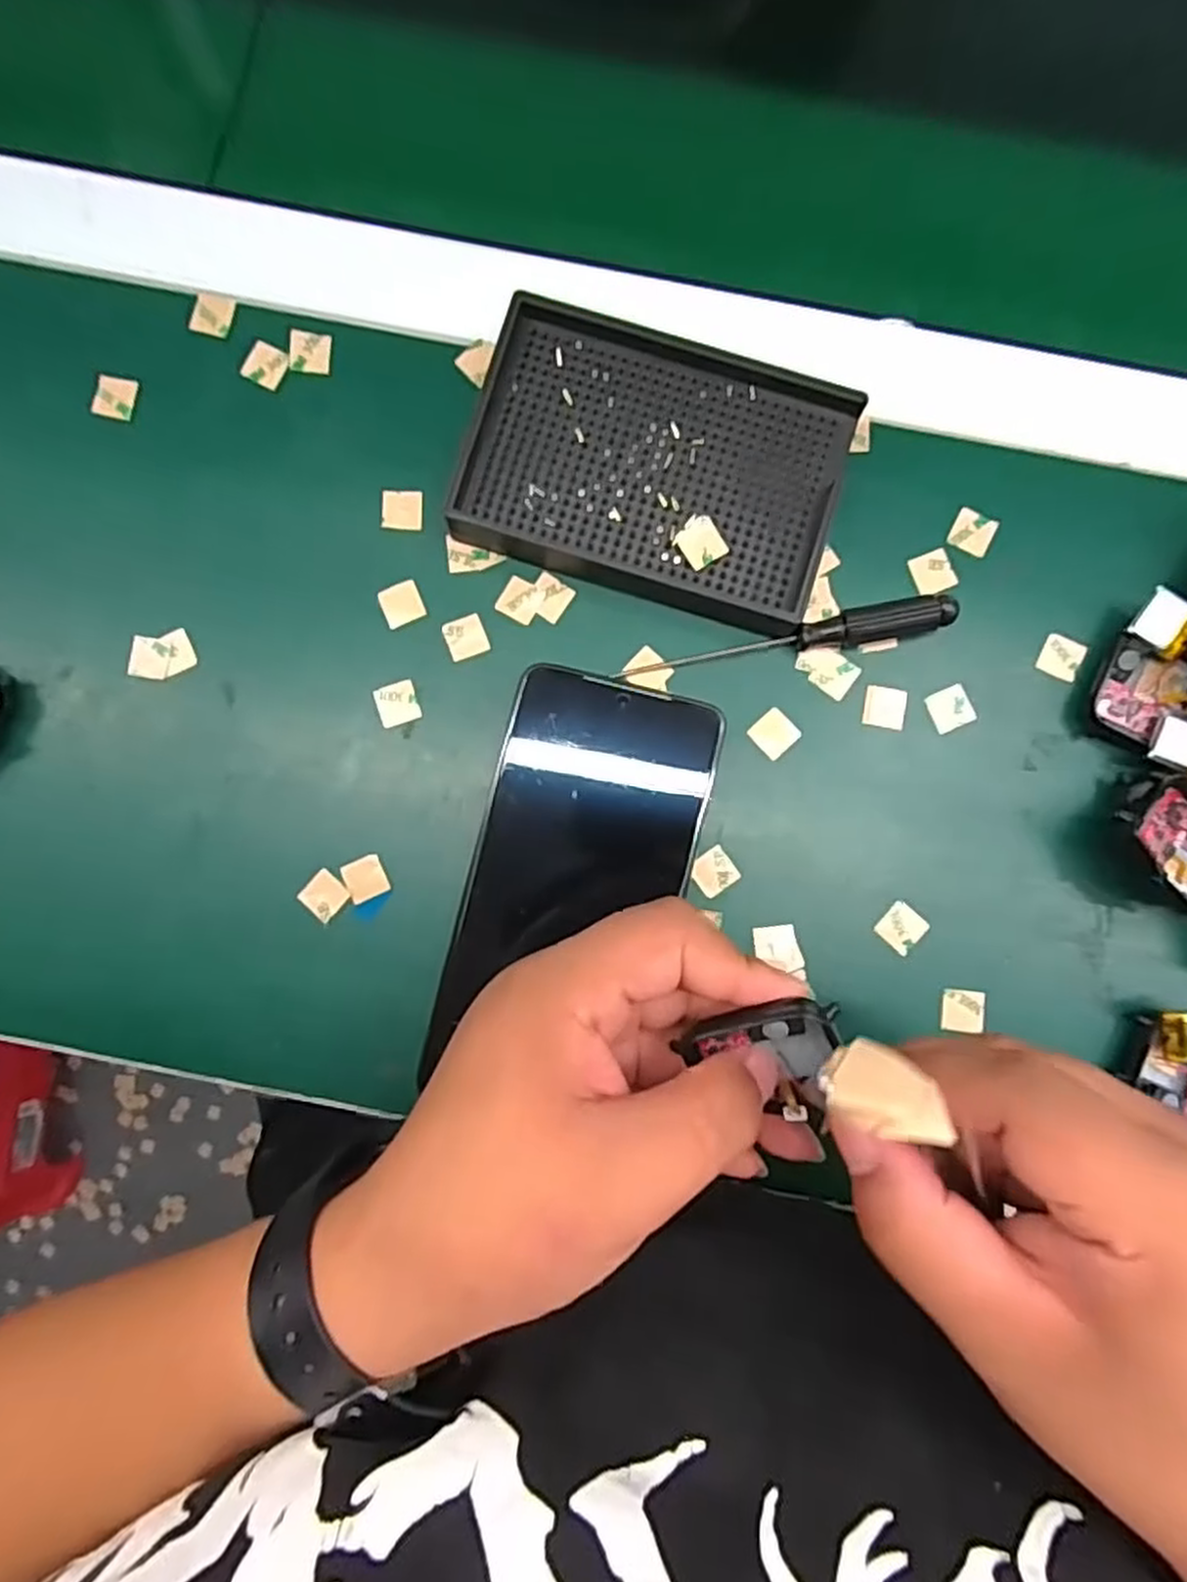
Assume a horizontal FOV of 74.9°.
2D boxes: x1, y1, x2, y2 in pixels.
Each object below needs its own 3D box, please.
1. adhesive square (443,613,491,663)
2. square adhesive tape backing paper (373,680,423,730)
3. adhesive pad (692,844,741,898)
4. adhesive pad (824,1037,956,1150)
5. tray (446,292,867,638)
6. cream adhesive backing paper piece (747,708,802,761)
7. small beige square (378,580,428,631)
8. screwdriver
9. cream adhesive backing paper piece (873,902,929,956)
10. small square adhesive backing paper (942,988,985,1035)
[{"bbox_3d":[-0.049,-0.060,0.299,0.016,0.004,0.015,-22,85,-2],"label":"adhesive square"},{"bbox_3d":[-0.076,-0.034,0.299,0.015,0.004,0.016,-19,85,-2],"label":"square adhesive tape backing paper"},{"bbox_3d":[0.046,0.031,0.293,0.016,0.004,0.015,-39,86,-3],"label":"adhesive pad"},{"bbox_3d":[0.063,0.064,0.167,0.024,0.019,0.004,13,125,10],"label":"adhesive pad"},{"bbox_3d":[0.024,-0.123,0.295,0.136,0.022,0.092,18,85,1],"label":"tray"},{"bbox_3d":[0.070,-0.022,0.296,0.016,0.004,0.016,-41,86,-4],"label":"cream adhesive backing paper piece"},{"bbox_3d":[-0.074,-0.073,0.299,0.016,0.004,0.016,-24,85,-2],"label":"small beige square"},{"bbox_3d":[0.073,-0.056,0.293,0.126,0.014,0.012,-12,85,-1],"label":"screwdriver"},{"bbox_3d":[0.117,0.052,0.292,0.016,0.004,0.016,43,86,3],"label":"cream adhesive backing paper piece"},{"bbox_3d":[0.139,0.083,0.291,0.016,0.004,0.016,7,85,0],"label":"small square adhesive backing paper"}]

